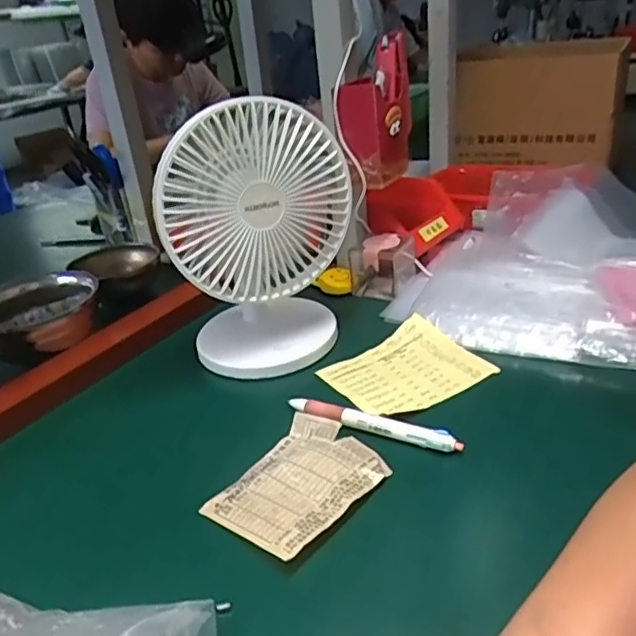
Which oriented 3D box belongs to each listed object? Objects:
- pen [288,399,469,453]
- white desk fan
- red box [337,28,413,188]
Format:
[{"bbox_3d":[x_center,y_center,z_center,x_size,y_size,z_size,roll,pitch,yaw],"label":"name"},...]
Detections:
[{"bbox_3d":[0.038,0.076,0.452,0.140,0.008,0.014,11,32,31],"label":"pen"},{"bbox_3d":[-0.048,-0.073,0.539,0.157,0.214,0.106,-7,27,-2],"label":"white desk fan"},{"bbox_3d":[0.058,-0.212,0.627,0.055,0.136,0.092,6,31,34],"label":"red box"}]

